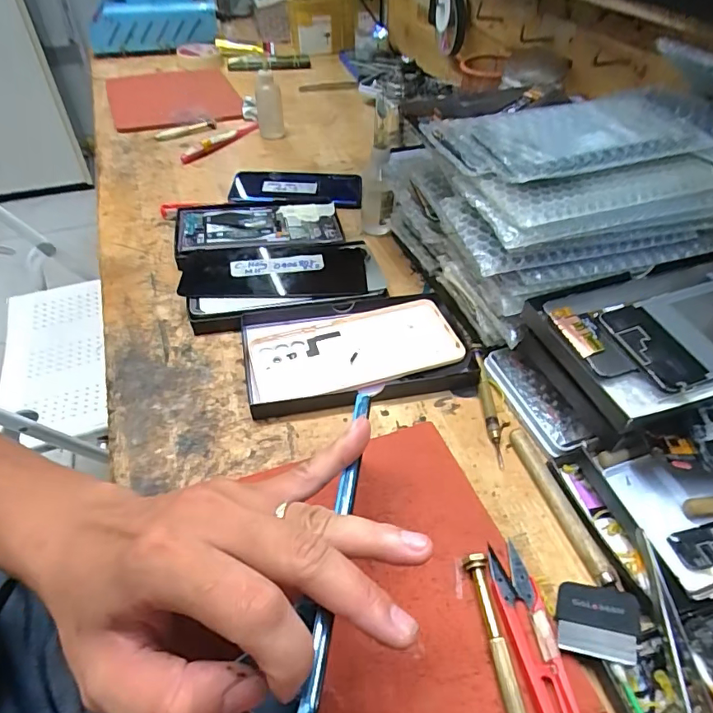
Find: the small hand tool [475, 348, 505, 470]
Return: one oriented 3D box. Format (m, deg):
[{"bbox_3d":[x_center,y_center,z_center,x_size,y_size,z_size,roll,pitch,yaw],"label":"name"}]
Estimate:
[{"bbox_3d":[0.097,0.033,0.360,0.009,0.014,0.103,0,46,-1],"label":"small hand tool"}]

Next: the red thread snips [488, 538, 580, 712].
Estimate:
[{"bbox_3d":[0.090,0.144,0.246,0.022,0.009,0.101,-4,46,-5],"label":"red thread snips"}]

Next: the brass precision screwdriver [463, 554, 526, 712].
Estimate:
[{"bbox_3d":[0.073,0.152,0.238,0.010,0.011,0.105,-6,46,-6],"label":"brass precision screwdriver"}]

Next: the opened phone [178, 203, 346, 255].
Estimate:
[{"bbox_3d":[-0.102,-0.139,0.510,0.165,0.013,0.084,-6,46,-7],"label":"opened phone"}]

